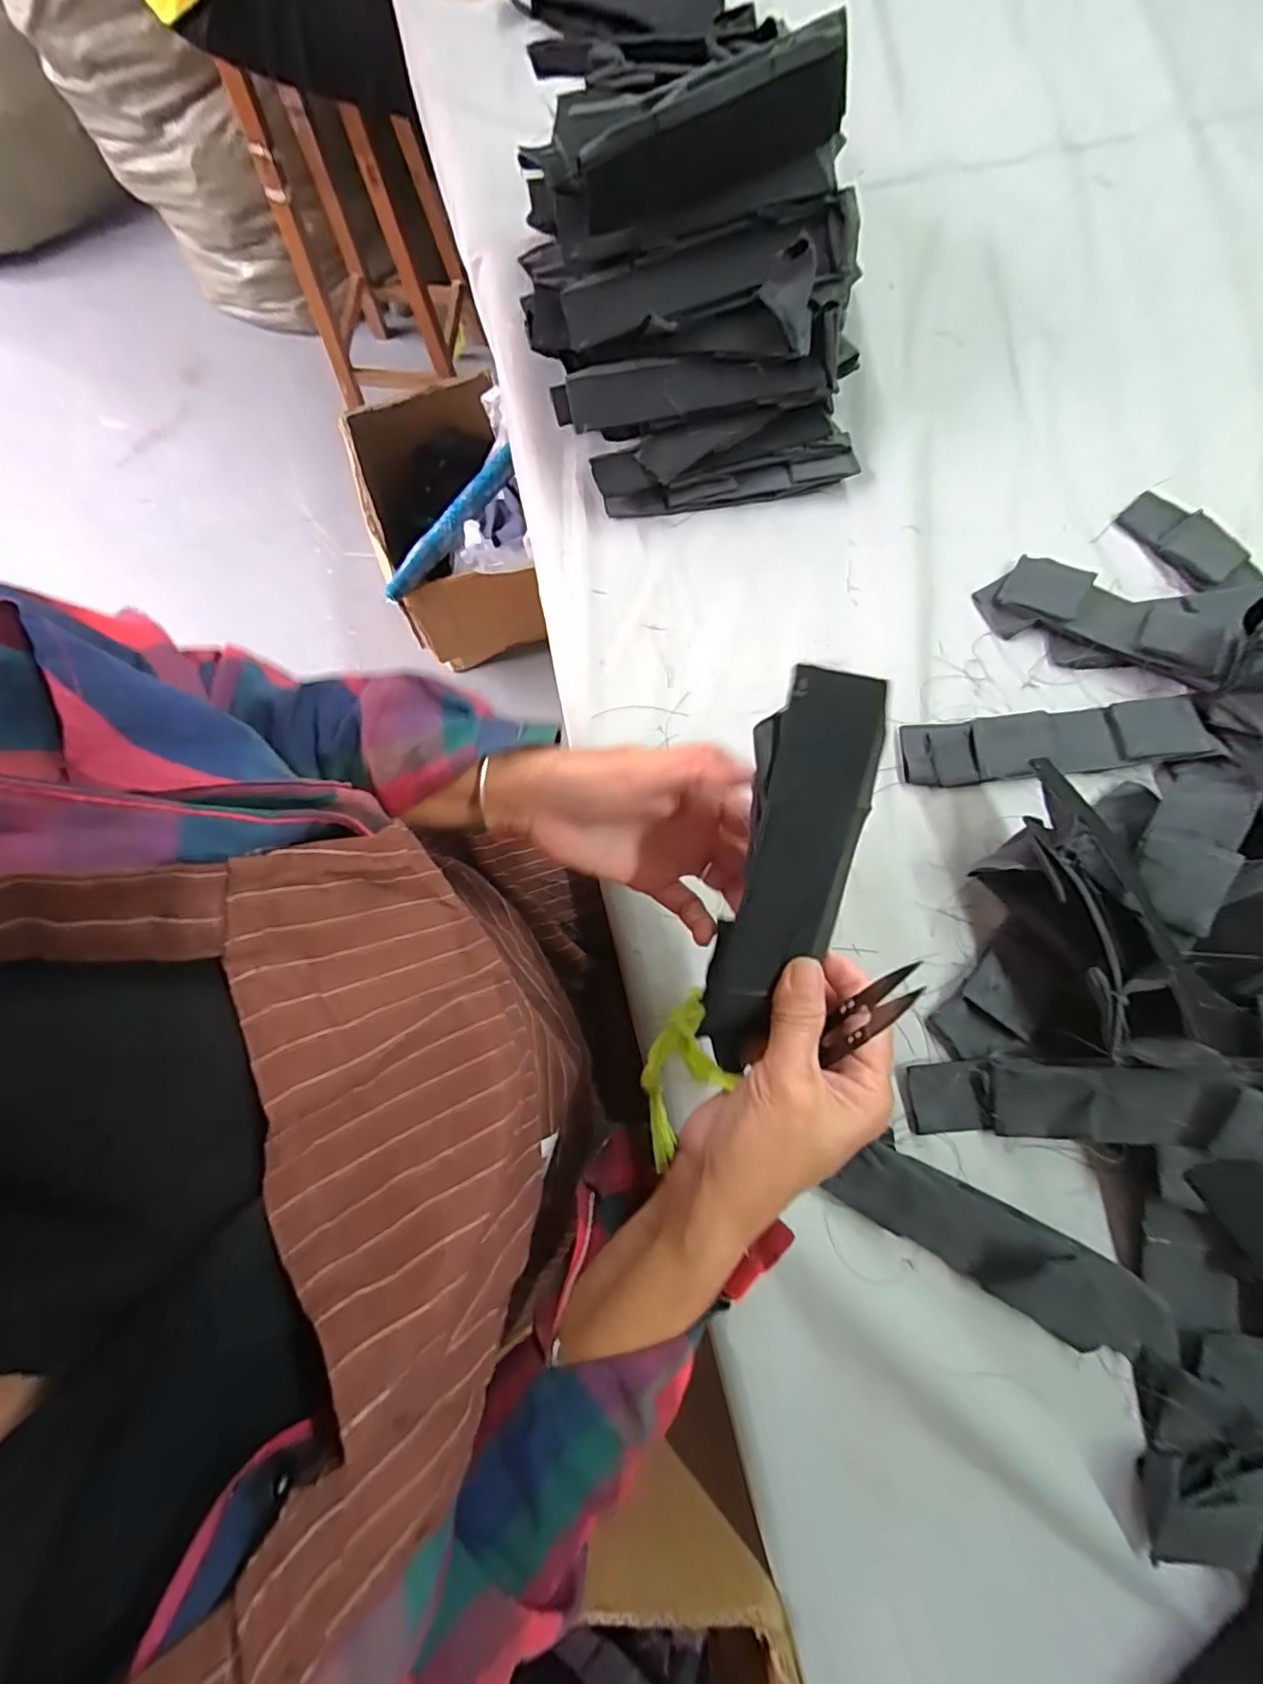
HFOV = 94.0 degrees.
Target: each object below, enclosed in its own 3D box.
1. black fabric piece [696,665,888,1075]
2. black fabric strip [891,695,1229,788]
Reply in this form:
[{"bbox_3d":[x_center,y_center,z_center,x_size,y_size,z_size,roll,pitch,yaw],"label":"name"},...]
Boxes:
[{"bbox_3d":[0.065,0.024,0.255,0.050,0.014,0.188,12,110,1],"label":"black fabric piece"},{"bbox_3d":[0.295,-0.071,0.415,0.197,0.027,0.046,-5,78,-2],"label":"black fabric strip"}]

